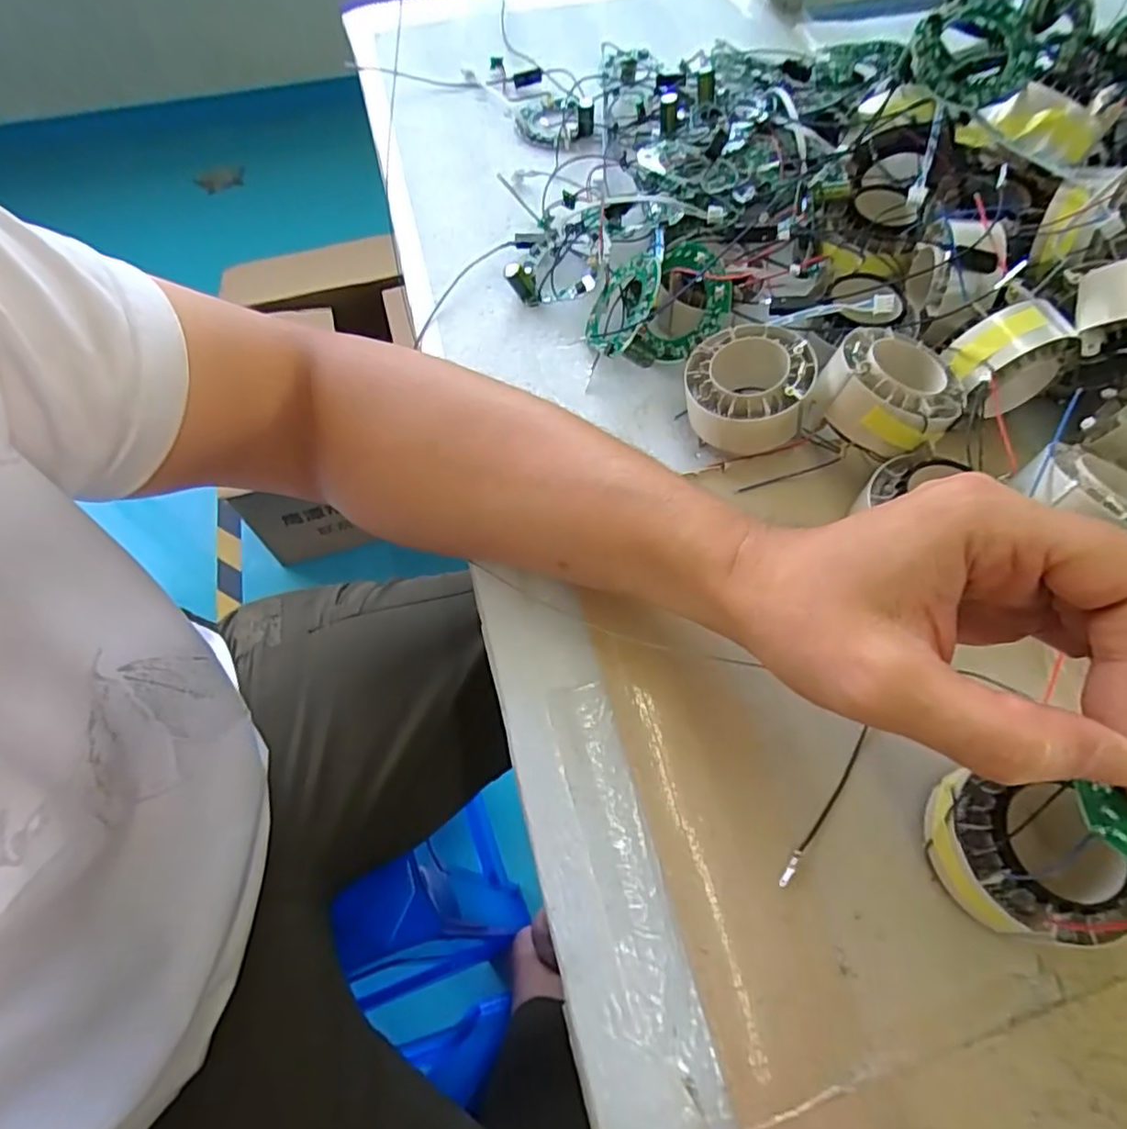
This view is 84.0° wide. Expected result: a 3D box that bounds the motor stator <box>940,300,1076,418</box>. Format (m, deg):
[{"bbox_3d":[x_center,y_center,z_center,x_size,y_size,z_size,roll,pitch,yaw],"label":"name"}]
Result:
[{"bbox_3d":[0.227,-0.105,0.326,0.056,0.053,0.033,-18,63,-9],"label":"motor stator"}]

